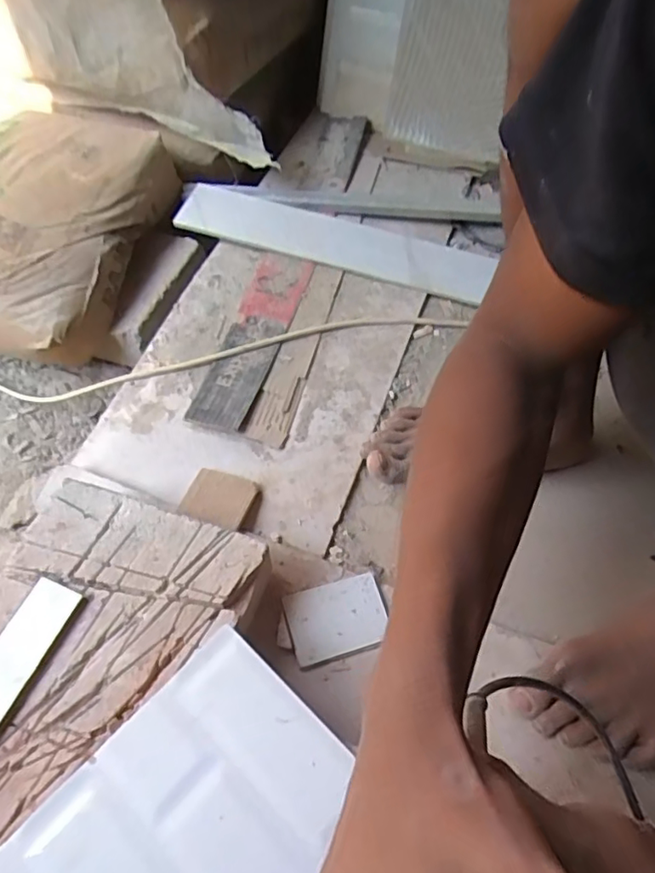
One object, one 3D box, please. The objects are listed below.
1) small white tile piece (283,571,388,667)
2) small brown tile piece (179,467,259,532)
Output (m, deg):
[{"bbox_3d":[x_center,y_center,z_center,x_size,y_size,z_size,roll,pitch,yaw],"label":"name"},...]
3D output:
[{"bbox_3d":[0.008,0.163,0.518,0.086,0.008,0.062,-15,59,-10],"label":"small white tile piece"},{"bbox_3d":[-0.106,0.062,0.575,0.065,0.018,0.054,16,59,9],"label":"small brown tile piece"}]

